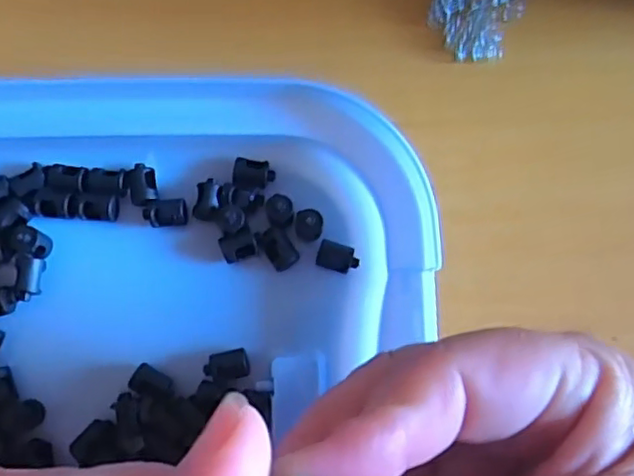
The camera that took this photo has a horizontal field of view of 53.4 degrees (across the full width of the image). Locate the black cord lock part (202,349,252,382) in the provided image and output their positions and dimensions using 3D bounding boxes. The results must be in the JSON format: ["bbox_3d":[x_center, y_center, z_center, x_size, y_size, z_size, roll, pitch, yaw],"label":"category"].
[{"bbox_3d":[-0.031,0.044,0.216,0.015,0.008,0.010,-8,79,-1],"label":"black cord lock part"}]

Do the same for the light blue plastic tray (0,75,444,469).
[{"bbox_3d":[-0.093,0.047,0.207,0.256,0.031,0.198,0,79,1],"label":"light blue plastic tray"}]

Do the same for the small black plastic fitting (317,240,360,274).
[{"bbox_3d":[0.008,0.007,0.221,0.015,0.005,0.009,15,80,4],"label":"small black plastic fitting"}]

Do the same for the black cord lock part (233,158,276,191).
[{"bbox_3d":[-0.023,-0.022,0.227,0.014,0.007,0.011,9,79,3],"label":"black cord lock part"}]

